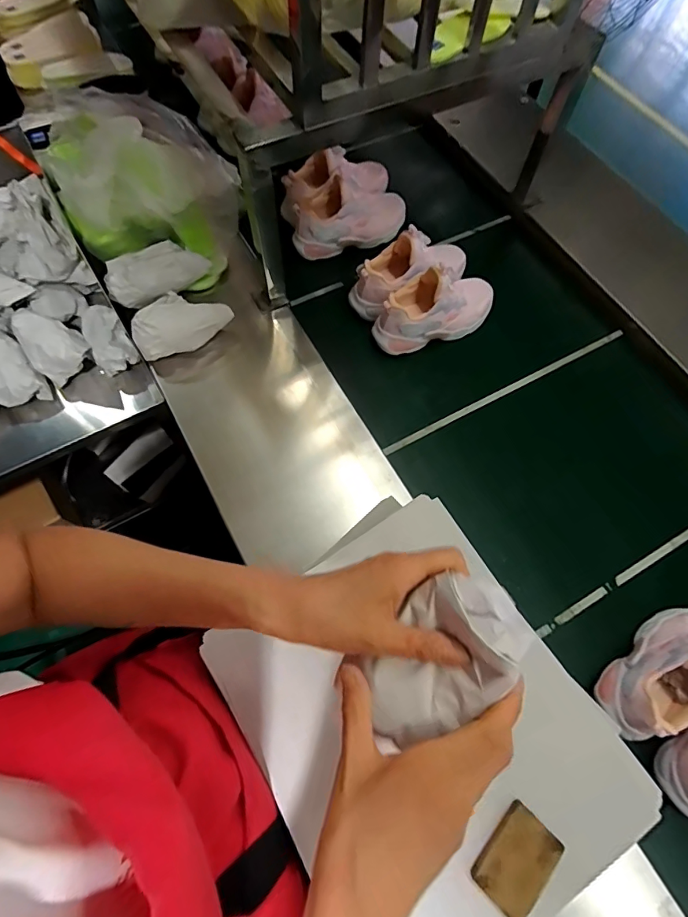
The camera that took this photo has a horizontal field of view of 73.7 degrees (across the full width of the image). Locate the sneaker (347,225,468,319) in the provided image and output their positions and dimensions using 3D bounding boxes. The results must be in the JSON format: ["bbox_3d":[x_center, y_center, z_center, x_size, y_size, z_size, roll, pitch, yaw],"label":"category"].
[{"bbox_3d":[0.112,-0.318,0.742,0.213,0.109,0.080,-27,70,-12],"label":"sneaker"}]

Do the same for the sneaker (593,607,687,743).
[{"bbox_3d":[0.389,0.241,0.529,0.197,0.094,0.074,-37,73,-15],"label":"sneaker"}]

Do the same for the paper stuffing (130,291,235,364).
[{"bbox_3d":[-0.249,-0.210,0.696,0.144,0.069,0.087,-29,71,-12],"label":"paper stuffing"}]

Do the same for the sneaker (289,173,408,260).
[{"bbox_3d":[0.013,-0.430,0.808,0.211,0.093,0.096,-22,69,-10],"label":"sneaker"}]

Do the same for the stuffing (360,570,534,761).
[{"bbox_3d":[0.060,0.121,0.284,0.110,0.040,0.074,-30,71,-13],"label":"stuffing"}]

